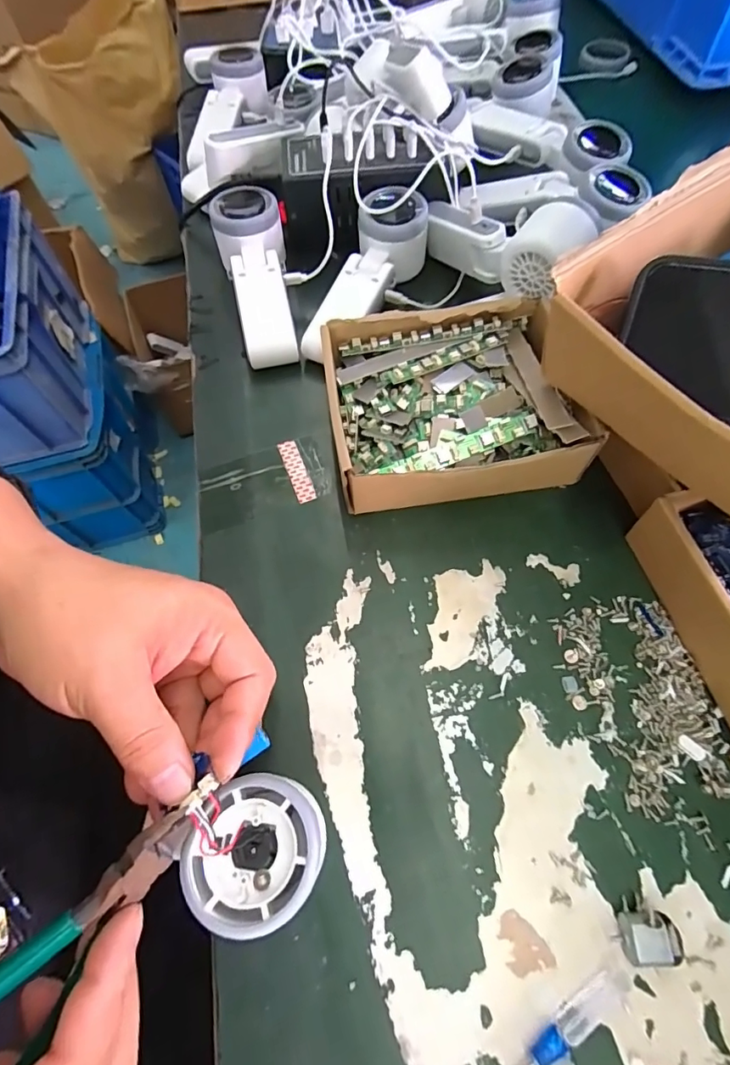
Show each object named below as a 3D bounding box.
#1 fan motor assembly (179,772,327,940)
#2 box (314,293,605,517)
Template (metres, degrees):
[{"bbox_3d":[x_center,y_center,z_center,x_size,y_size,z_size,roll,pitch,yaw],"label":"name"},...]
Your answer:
[{"bbox_3d":[-0.047,0.135,0.207,0.055,0.023,0.056,-1,64,3],"label":"fan motor assembly"},{"bbox_3d":[0.058,-0.088,0.341,0.159,0.054,0.134,-8,63,-1],"label":"box"}]

